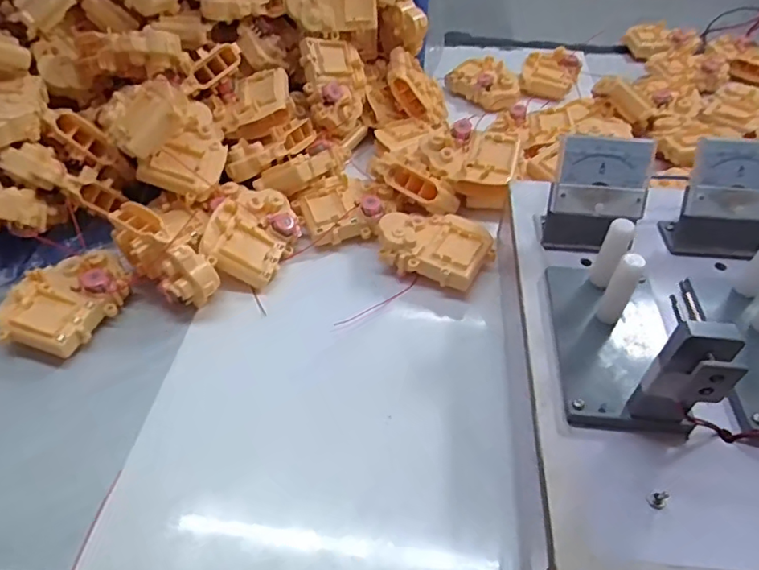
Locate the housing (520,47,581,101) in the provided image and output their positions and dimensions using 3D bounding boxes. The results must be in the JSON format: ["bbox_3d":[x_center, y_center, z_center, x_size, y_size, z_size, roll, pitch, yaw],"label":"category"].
[{"bbox_3d":[0.230,-0.286,0.719,0.070,0.033,0.084,15,49,15],"label":"housing"}]

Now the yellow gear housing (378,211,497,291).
[{"bbox_3d":[0.049,-0.033,0.475,0.096,0.032,0.069,16,49,16],"label":"yellow gear housing"}]

